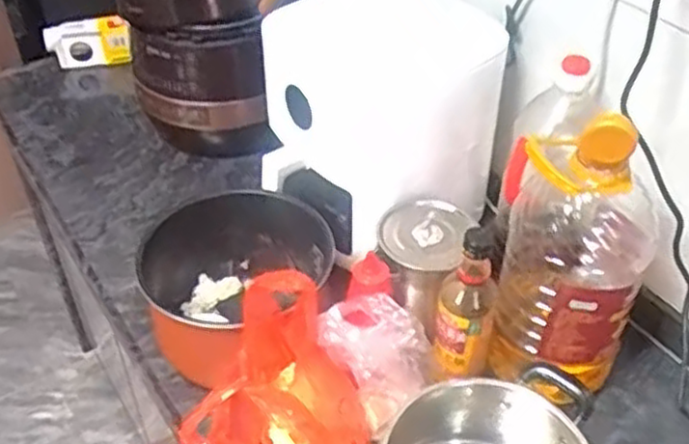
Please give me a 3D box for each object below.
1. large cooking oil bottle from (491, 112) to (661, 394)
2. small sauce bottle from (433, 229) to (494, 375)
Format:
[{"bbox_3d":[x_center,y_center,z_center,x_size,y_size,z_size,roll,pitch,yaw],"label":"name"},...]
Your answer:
[{"bbox_3d":[0.254,0.030,0.837,0.148,0.342,0.119,11,43,13],"label":"large cooking oil bottle"},{"bbox_3d":[0.133,0.097,0.853,0.061,0.183,0.053,8,42,9],"label":"small sauce bottle"}]

